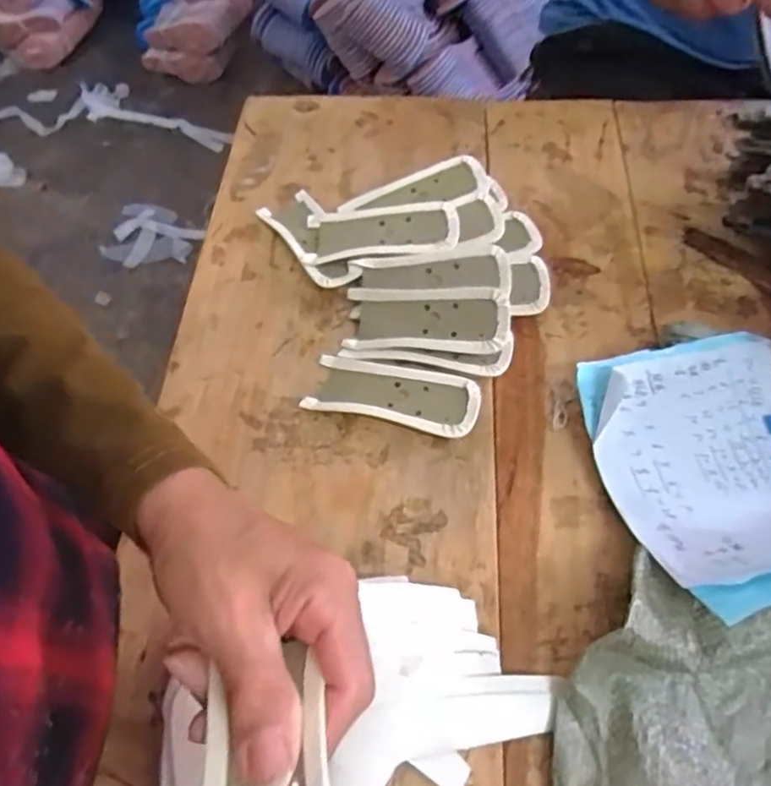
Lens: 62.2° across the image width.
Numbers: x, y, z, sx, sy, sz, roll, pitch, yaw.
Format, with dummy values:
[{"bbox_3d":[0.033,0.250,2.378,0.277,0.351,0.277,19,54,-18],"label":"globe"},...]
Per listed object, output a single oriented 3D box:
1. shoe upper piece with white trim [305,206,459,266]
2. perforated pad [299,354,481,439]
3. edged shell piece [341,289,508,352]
[{"bbox_3d":[-0.003,-0.124,0.487,0.115,0.013,0.041,1,58,2],"label":"shoe upper piece with white trim"},{"bbox_3d":[0.005,0.001,0.440,0.116,0.017,0.045,14,59,10],"label":"perforated pad"},{"bbox_3d":[0.028,-0.052,0.454,0.115,0.007,0.044,5,85,19],"label":"edged shell piece"}]

